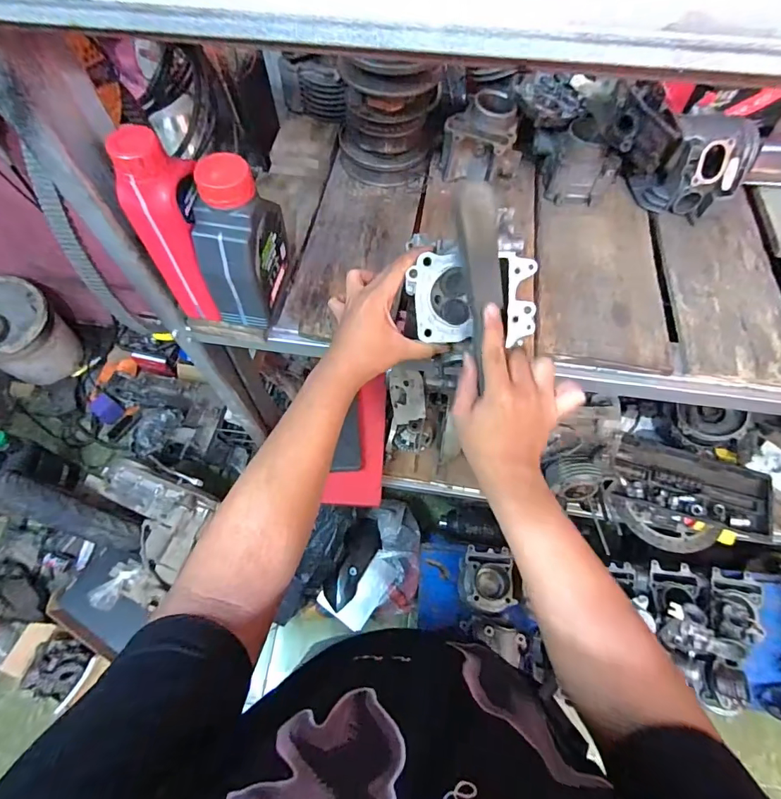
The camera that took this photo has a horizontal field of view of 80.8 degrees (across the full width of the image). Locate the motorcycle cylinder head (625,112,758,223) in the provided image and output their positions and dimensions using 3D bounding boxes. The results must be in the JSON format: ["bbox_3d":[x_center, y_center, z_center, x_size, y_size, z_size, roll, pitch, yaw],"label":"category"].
[{"bbox_3d":[0.449,-0.347,0.681,0.138,0.104,0.104,34,69,16],"label":"motorcycle cylinder head"}]

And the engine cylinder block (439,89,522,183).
[{"bbox_3d":[0.140,-0.397,0.701,0.115,0.079,0.105,9,64,5],"label":"engine cylinder block"}]

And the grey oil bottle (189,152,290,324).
[{"bbox_3d":[-0.167,-0.181,0.520,0.061,0.178,0.113,13,64,7],"label":"grey oil bottle"}]

